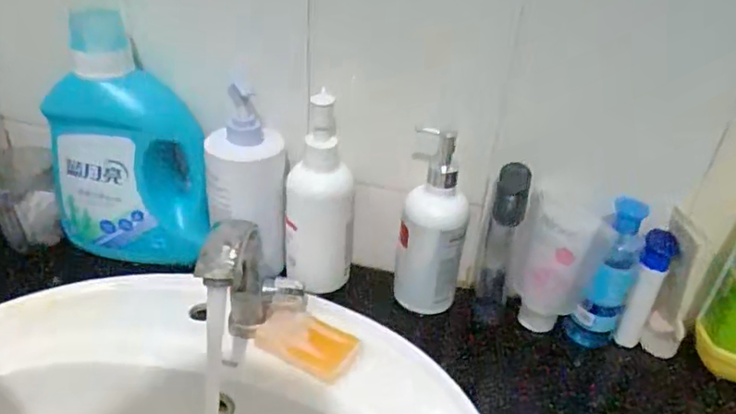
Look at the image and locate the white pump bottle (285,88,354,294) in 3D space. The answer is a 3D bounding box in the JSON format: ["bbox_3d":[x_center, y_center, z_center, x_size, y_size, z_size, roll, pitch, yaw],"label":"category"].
[{"bbox_3d":[-0.047,0.002,0.602,0.073,0.207,0.060,-3,33,-12],"label":"white pump bottle"}]

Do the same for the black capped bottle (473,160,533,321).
[{"bbox_3d":[0.130,0.039,0.586,0.034,0.167,0.032,13,33,13],"label":"black capped bottle"}]

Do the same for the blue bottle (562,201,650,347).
[{"bbox_3d":[0.235,0.071,0.575,0.044,0.165,0.034,25,37,30],"label":"blue bottle"}]

